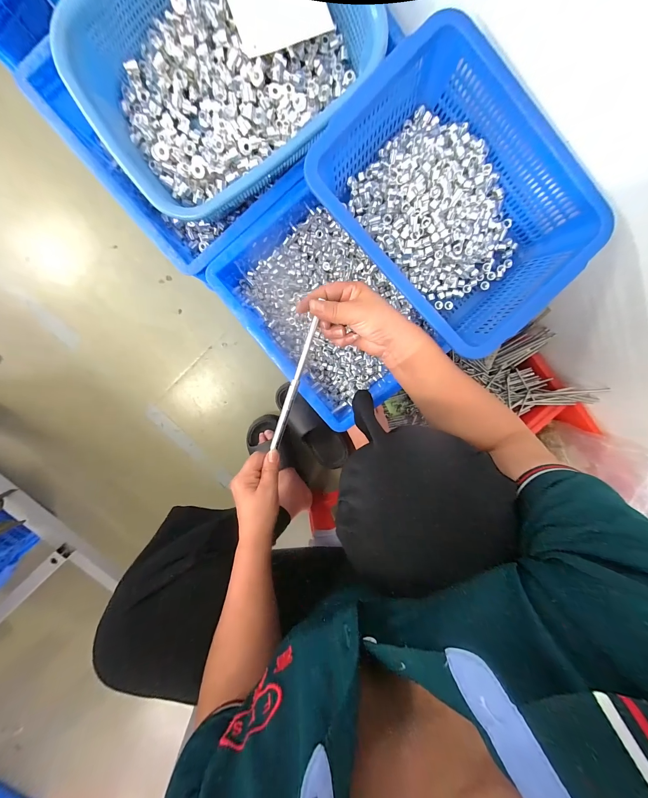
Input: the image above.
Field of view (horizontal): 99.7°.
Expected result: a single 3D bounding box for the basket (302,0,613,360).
[{"bbox_3d":[0.157,-0.230,0.347,0.306,0.086,0.229,44,95,-8],"label":"basket"}]

